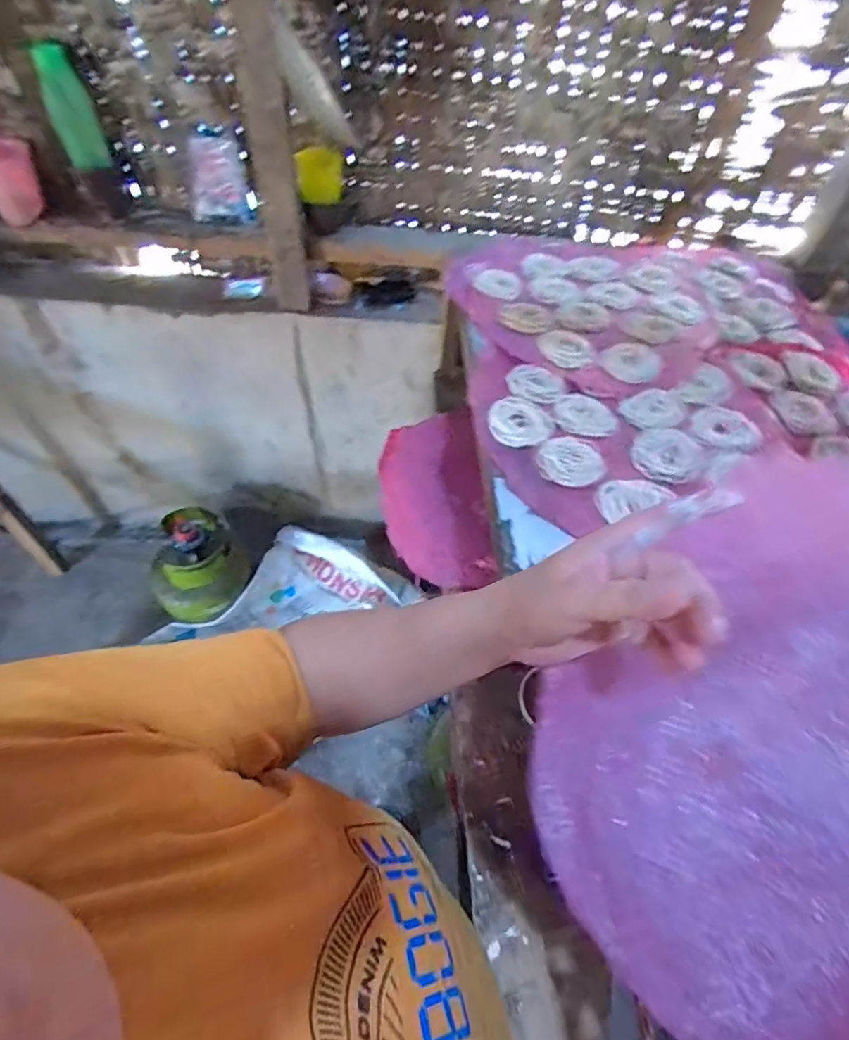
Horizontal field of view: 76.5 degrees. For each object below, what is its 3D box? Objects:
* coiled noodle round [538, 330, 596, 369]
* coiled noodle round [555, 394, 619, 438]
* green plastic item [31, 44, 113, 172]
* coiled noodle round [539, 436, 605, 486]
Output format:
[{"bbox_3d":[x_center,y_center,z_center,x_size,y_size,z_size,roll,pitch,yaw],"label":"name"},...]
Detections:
[{"bbox_3d":[0.177,-0.215,0.679,0.057,0.009,0.076,-26,59,-22],"label":"coiled noodle round"},{"bbox_3d":[0.186,-0.122,0.621,0.070,0.004,0.069,1,53,-4],"label":"coiled noodle round"},{"bbox_3d":[-0.583,-0.672,0.889,0.068,0.165,0.041,-23,58,-20],"label":"green plastic item"},{"bbox_3d":[0.156,-0.065,0.573,0.064,0.010,0.067,2,53,-3],"label":"coiled noodle round"}]

